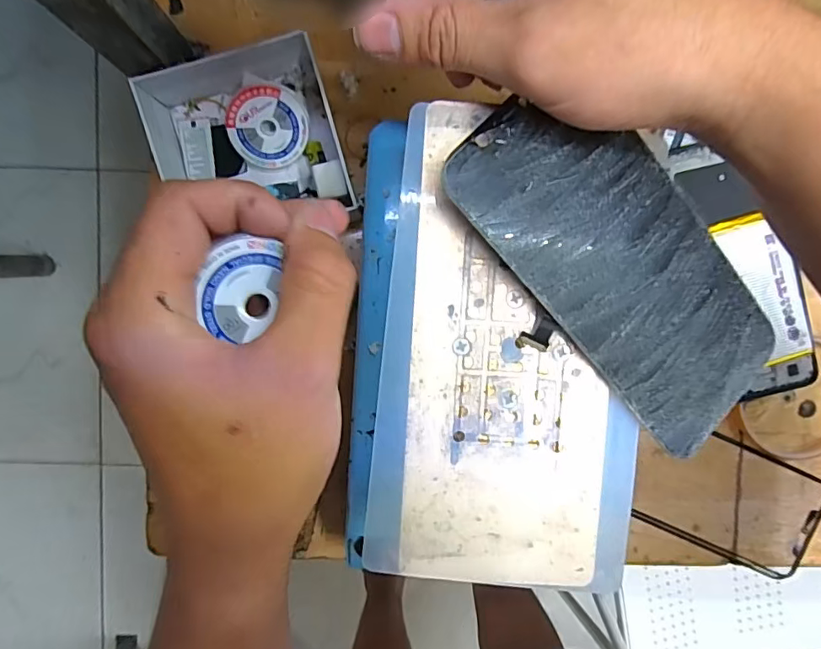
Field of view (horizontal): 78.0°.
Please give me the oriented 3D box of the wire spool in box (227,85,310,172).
[{"bbox_3d":[-0.085,-0.119,0.305,0.045,0.013,0.047,-7,128,-9],"label":"wire spool in box"}]

